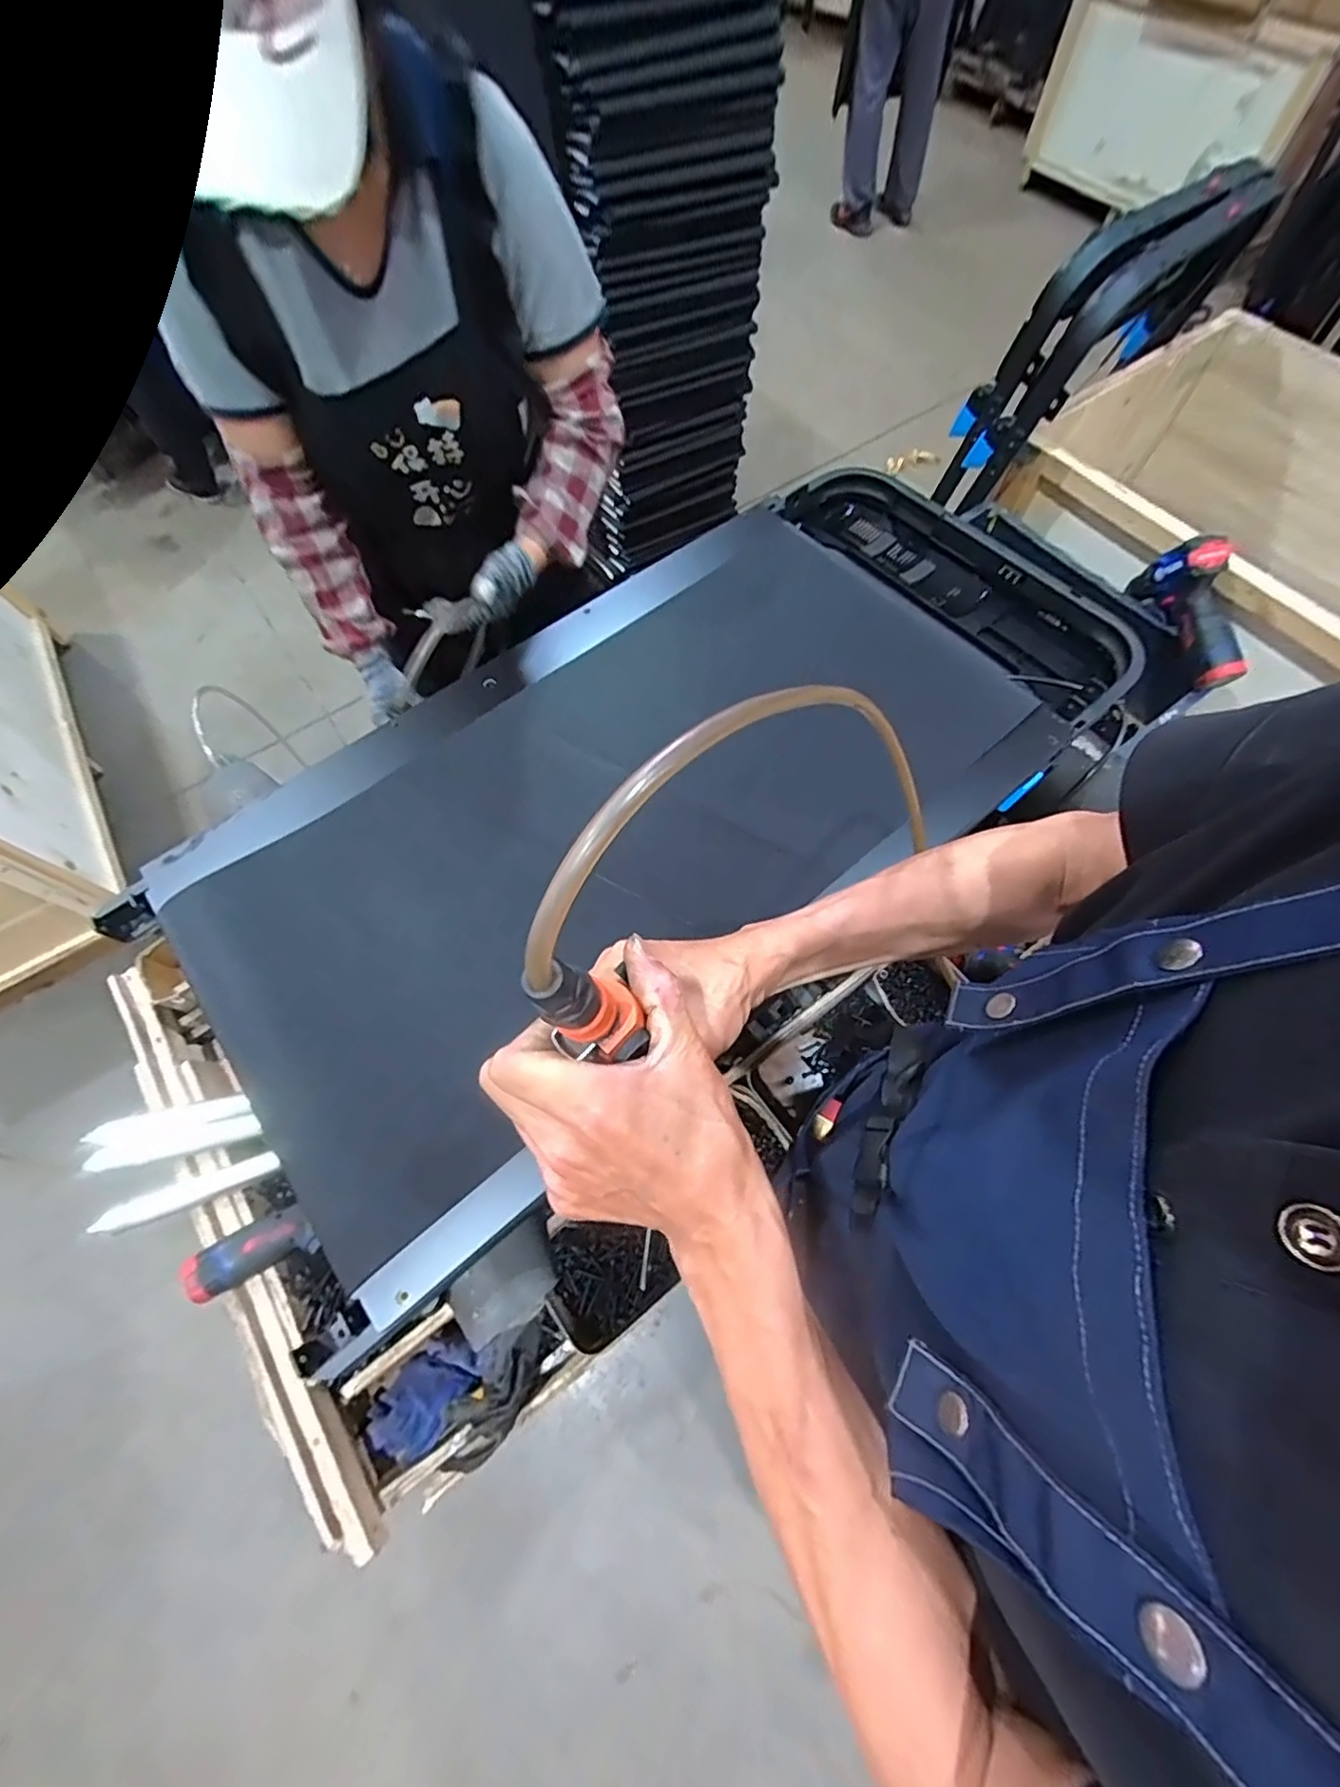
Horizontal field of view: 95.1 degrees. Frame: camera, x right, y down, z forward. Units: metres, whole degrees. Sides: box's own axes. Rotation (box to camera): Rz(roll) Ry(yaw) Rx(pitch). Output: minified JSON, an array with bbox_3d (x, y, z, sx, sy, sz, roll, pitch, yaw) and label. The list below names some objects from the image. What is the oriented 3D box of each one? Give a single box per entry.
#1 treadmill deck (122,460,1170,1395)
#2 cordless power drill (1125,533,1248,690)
[{"bbox_3d":[0.016,-0.115,0.660,1.050,0.121,0.517,-38,71,-15],"label":"treadmill deck"},{"bbox_3d":[0.748,-0.413,0.864,0.055,0.128,0.213,-7,66,-2],"label":"cordless power drill"}]

